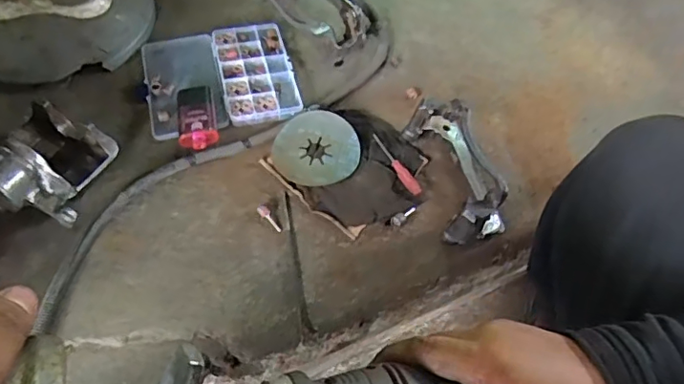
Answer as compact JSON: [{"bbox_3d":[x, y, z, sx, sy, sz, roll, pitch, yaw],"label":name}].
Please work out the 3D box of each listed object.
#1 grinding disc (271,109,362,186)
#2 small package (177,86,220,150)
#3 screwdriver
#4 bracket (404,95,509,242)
[{"bbox_3d":[-0.034,-0.055,0.688,0.107,0.008,0.103,1,67,-3],"label":"grinding disc"},{"bbox_3d":[-0.188,-0.096,0.695,0.046,0.031,0.100,-12,58,-13],"label":"small package"},{"bbox_3d":[0.068,-0.035,0.687,0.014,0.016,0.101,-26,62,-21],"label":"screwdriver"},{"bbox_3d":[0.140,-0.030,0.659,0.082,0.075,0.181,-14,58,-14],"label":"bracket"}]

